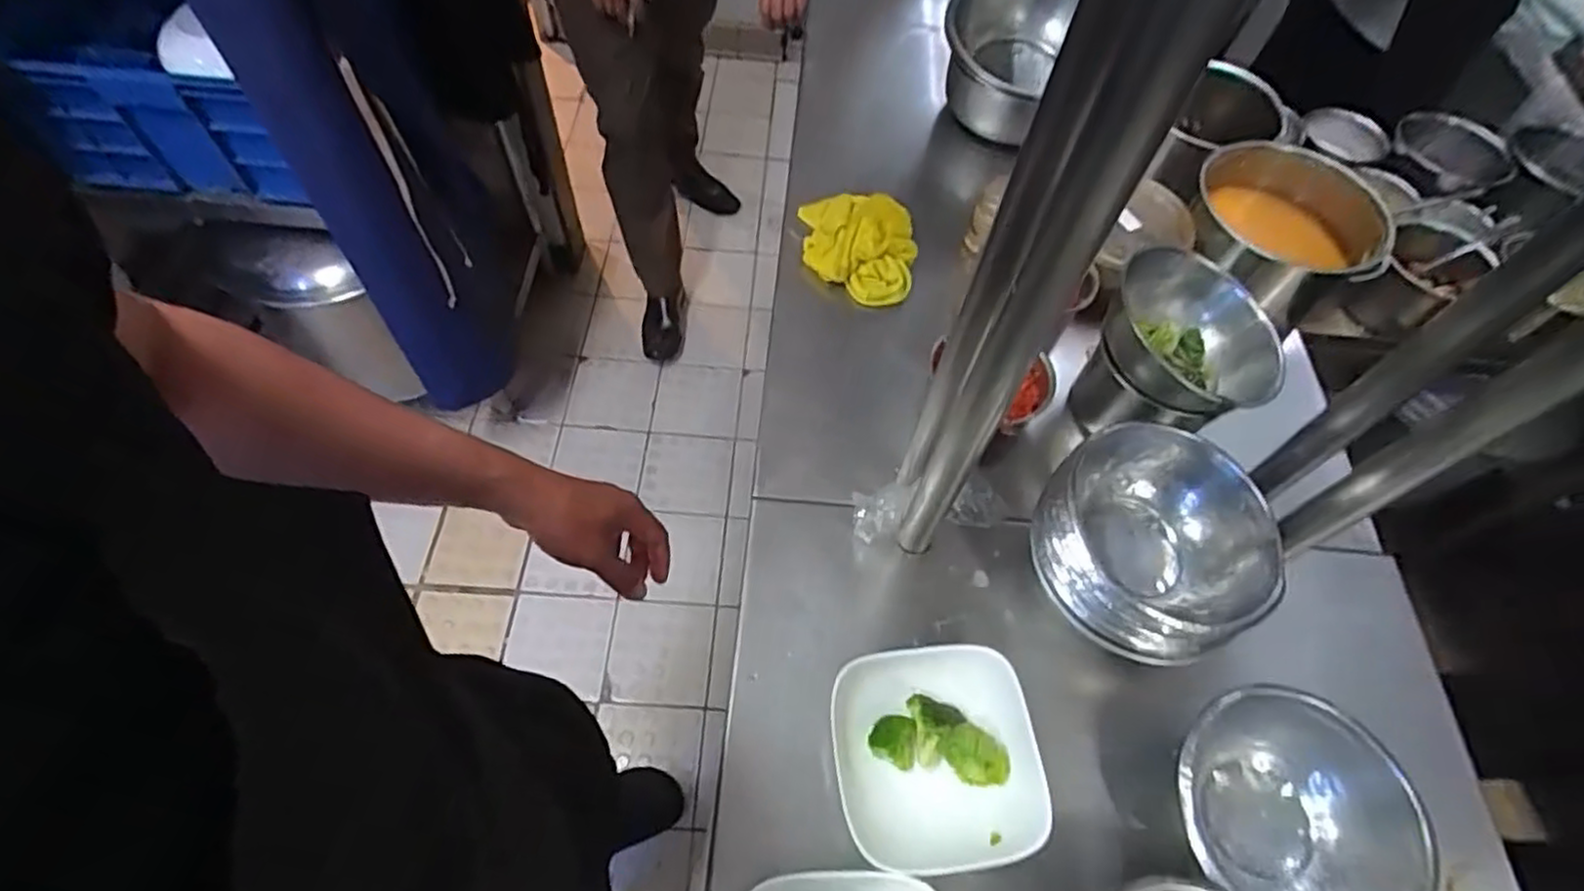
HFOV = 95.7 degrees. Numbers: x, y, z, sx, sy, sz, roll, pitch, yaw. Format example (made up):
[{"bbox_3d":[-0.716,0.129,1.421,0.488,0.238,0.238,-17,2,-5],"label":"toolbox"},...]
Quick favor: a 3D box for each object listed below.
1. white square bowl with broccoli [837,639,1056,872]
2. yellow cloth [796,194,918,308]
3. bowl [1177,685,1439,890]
[{"bbox_3d":[0.108,0.230,0.534,0.141,0.046,0.145,-4,59,-6],"label":"white square bowl with broccoli"},{"bbox_3d":[0.072,-0.224,0.812,0.120,0.046,0.121,2,59,-3],"label":"yellow cloth"},{"bbox_3d":[0.353,0.265,0.511,0.138,0.085,0.158,-25,63,-18],"label":"bowl"}]

